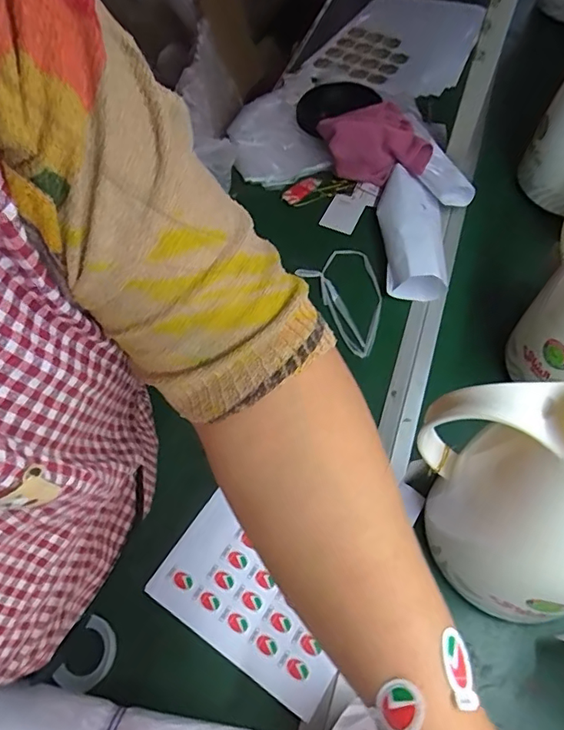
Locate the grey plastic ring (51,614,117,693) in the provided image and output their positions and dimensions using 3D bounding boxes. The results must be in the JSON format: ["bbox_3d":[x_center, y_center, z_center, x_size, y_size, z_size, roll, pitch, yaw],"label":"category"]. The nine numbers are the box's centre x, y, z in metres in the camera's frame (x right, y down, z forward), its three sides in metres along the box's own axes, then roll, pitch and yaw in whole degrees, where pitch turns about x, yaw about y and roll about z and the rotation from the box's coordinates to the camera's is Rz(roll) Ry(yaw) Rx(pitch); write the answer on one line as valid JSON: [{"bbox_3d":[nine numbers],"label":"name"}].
[{"bbox_3d":[-0.171,0.261,0.451,0.040,0.007,0.057,24,63,14],"label":"grey plastic ring"}]

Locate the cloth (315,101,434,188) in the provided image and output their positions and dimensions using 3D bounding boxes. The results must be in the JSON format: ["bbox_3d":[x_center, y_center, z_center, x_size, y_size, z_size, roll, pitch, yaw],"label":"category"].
[{"bbox_3d":[0.136,-0.326,0.745,0.124,0.042,0.145,-26,74,4],"label":"cloth"}]

